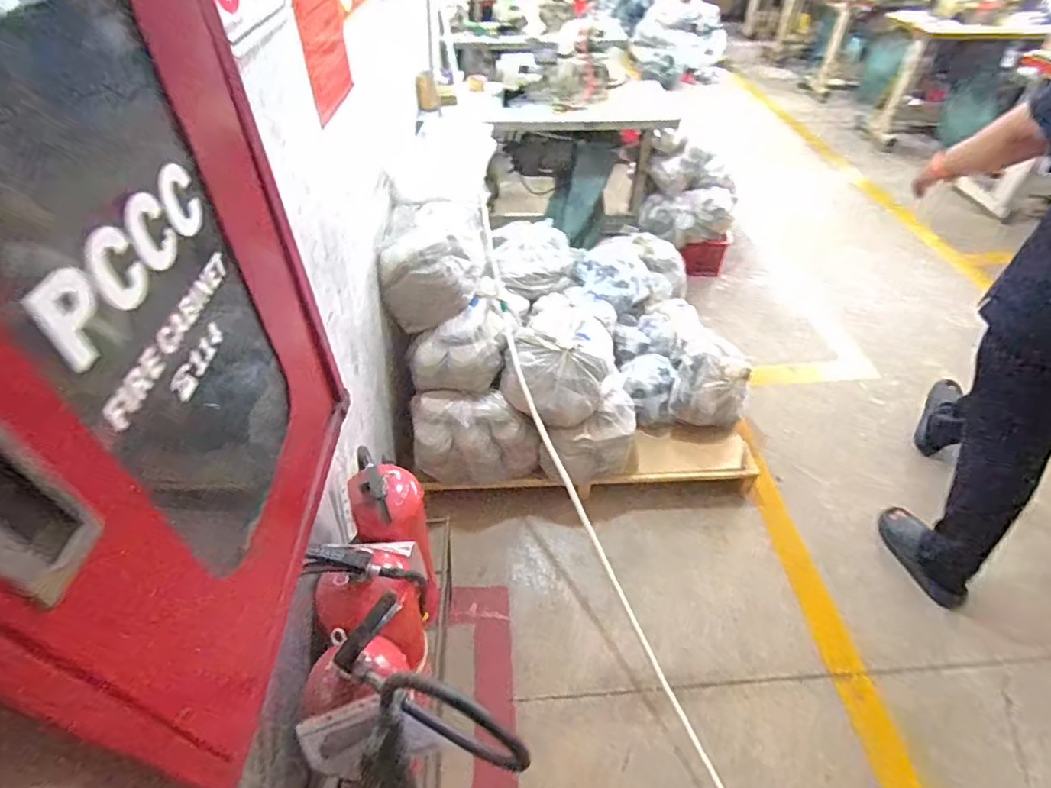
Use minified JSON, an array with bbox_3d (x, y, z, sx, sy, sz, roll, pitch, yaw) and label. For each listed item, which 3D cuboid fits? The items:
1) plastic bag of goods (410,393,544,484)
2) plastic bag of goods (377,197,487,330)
[{"bbox_3d":[-0.152,0.123,1.685,0.375,0.240,0.191,-5,45,-7],"label":"plastic bag of goods"},{"bbox_3d":[-0.279,-0.425,1.757,0.285,0.257,0.440,2,45,0],"label":"plastic bag of goods"}]

